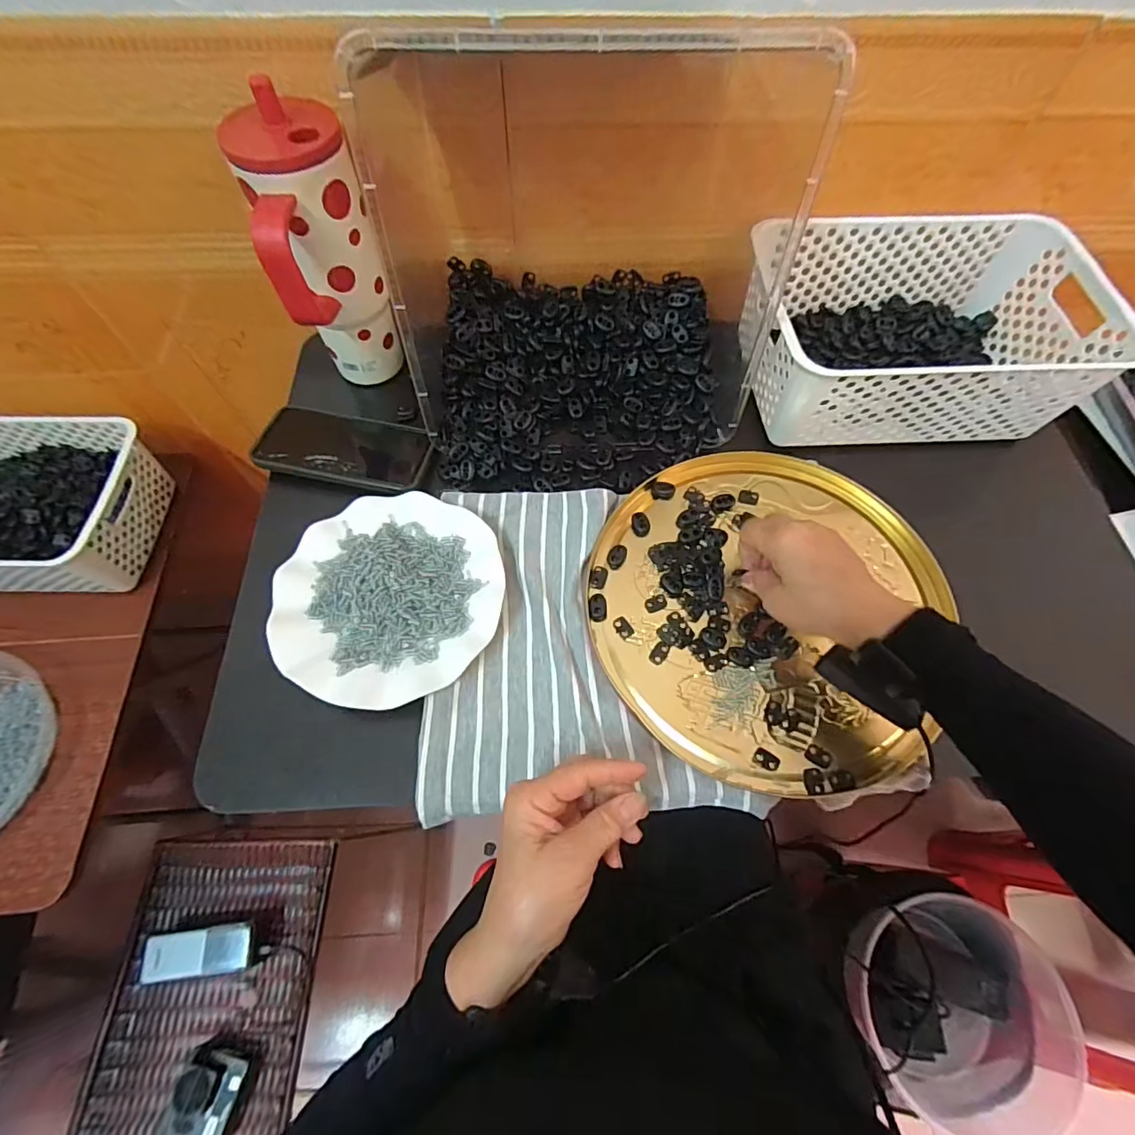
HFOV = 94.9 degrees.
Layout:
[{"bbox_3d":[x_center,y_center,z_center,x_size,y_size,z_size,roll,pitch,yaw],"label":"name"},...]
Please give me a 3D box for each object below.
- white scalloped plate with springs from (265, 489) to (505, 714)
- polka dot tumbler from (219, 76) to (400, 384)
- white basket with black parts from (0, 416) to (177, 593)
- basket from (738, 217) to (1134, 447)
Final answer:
[{"bbox_3d":[-0.148,0.022,0.433,0.178,0.017,0.179,0,67,-1],"label":"white scalloped plate with springs"},{"bbox_3d":[-0.198,-0.253,0.446,0.082,0.207,0.098,-17,68,-8],"label":"polka dot tumbler"},{"bbox_3d":[-0.691,-0.079,0.651,0.317,0.097,0.211,2,65,0],"label":"white basket with black parts"},{"bbox_3d":[0.333,-0.235,0.510,0.302,0.098,0.201,-4,65,-3],"label":"basket"}]

